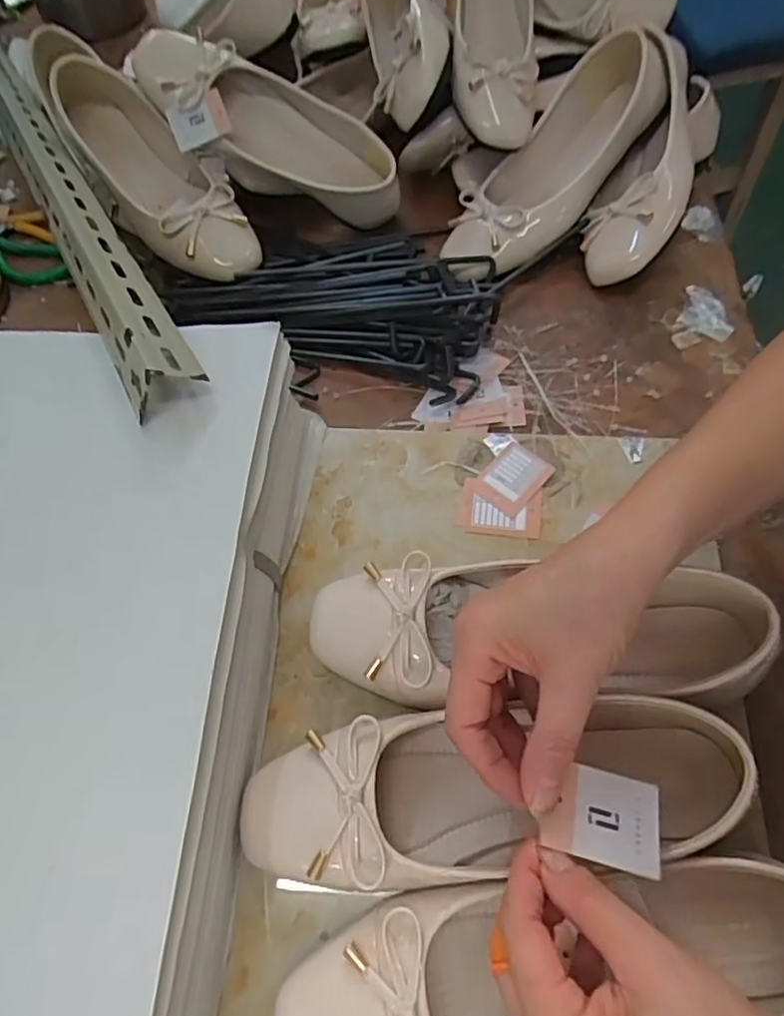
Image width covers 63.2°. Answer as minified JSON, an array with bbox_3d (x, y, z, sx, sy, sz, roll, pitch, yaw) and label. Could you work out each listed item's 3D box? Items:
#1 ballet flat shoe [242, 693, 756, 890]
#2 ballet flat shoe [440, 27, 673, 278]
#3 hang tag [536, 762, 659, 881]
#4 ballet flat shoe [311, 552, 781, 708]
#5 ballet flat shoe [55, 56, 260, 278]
[{"bbox_3d":[0.050,0.137,0.314,0.244,0.051,0.076,-7,60,2],"label":"ballet flat shoe"},{"bbox_3d":[0.139,-0.291,0.551,0.221,0.075,0.092,-49,66,6],"label":"ballet flat shoe"},{"bbox_3d":[0.089,0.130,0.272,0.049,0.004,0.037,14,52,6],"label":"hang tag"},{"bbox_3d":[0.077,0.067,0.354,0.241,0.066,0.082,-1,60,4],"label":"ballet flat shoe"},{"bbox_3d":[-0.201,-0.293,0.557,0.091,0.070,0.226,-39,82,-17],"label":"ballet flat shoe"}]

